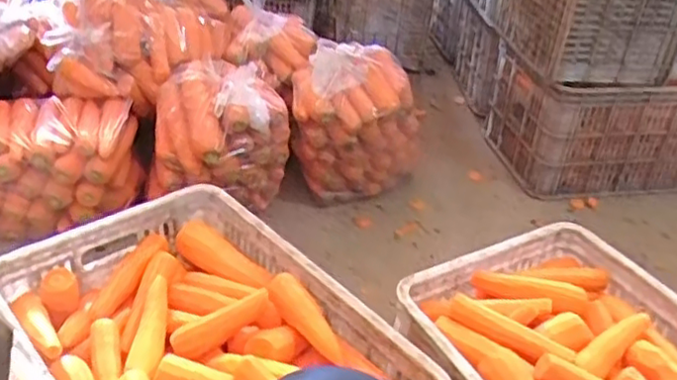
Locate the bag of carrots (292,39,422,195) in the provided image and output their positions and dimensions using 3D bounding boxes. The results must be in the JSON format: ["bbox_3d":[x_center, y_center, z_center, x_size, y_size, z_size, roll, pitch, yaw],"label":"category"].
[{"bbox_3d":[0.035,-0.135,1.481,0.279,0.331,0.195,8,34,4],"label":"bag of carrots"}]

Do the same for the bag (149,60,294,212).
[{"bbox_3d":[-0.235,-0.108,1.343,0.263,0.241,0.209,0,34,-8],"label":"bag"}]

